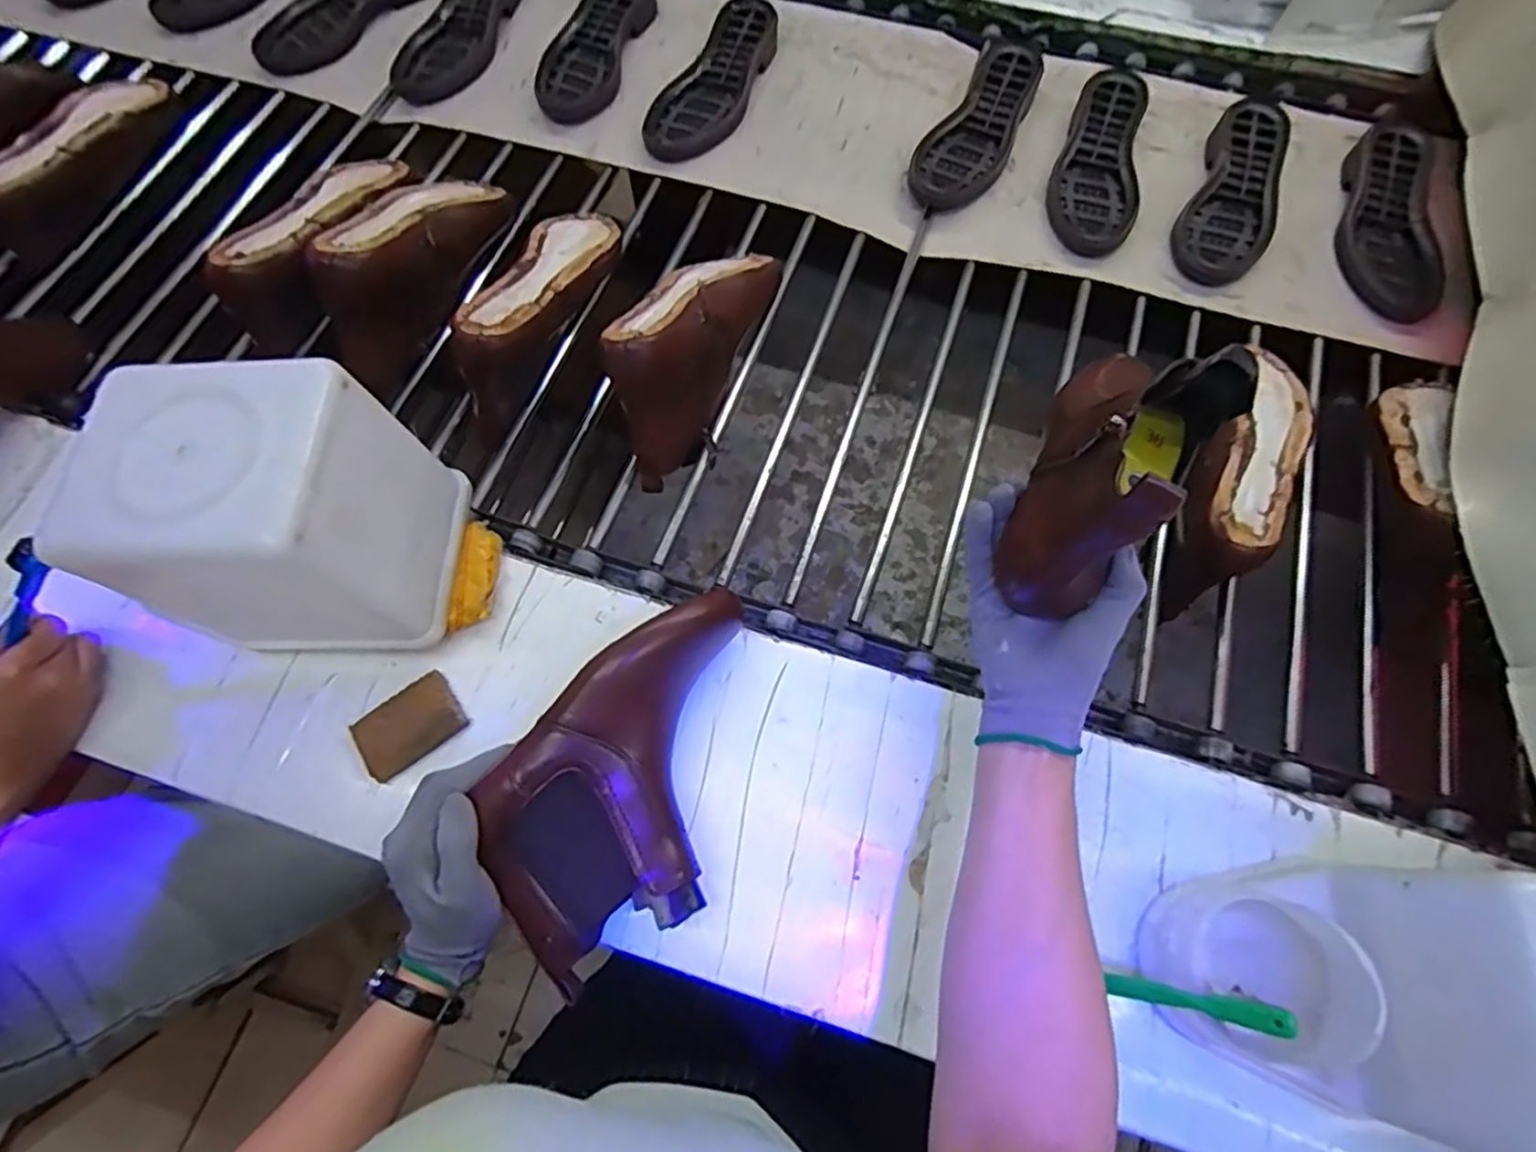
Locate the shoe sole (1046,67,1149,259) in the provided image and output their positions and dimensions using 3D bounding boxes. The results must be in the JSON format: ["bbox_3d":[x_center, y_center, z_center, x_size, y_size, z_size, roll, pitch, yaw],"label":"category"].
[{"bbox_3d":[0.354,-0.446,0.747,0.082,0.029,0.234,13,69,4],"label":"shoe sole"}]

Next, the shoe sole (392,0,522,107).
[{"bbox_3d":[-0.364,-0.670,0.838,0.093,0.023,0.259,13,69,5],"label":"shoe sole"}]

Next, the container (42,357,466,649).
[{"bbox_3d":[-0.317,-0.033,0.467,0.165,0.175,0.130,0,69,-1],"label":"container"}]

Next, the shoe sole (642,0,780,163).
[{"bbox_3d":[-0.061,-0.567,0.796,0.089,0.038,0.230,23,70,8],"label":"shoe sole"}]

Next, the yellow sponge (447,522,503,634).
[{"bbox_3d":[-0.222,0.000,0.538,0.027,0.020,0.084,1,69,0],"label":"yellow sponge"}]

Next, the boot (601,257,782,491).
[{"bbox_3d":[-0.073,-0.207,0.623,0.095,0.110,0.244,16,70,6],"label":"boot"}]

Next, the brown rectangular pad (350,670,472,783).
[{"bbox_3d":[-0.257,0.108,0.502,0.071,0.011,0.049,-34,73,-13],"label":"brown rectangular pad"}]

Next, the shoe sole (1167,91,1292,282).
[{"bbox_3d":[0.496,-0.407,0.734,0.088,0.028,0.238,25,71,9],"label":"shoe sole"}]

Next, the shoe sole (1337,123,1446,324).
[{"bbox_3d":[0.646,-0.377,0.725,0.080,0.022,0.267,13,69,5],"label":"shoe sole"}]

